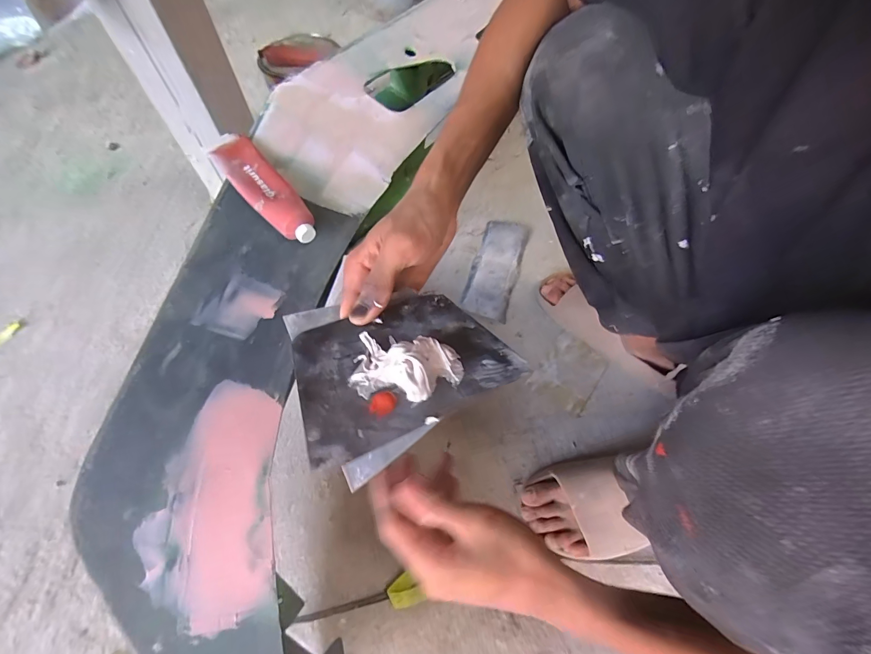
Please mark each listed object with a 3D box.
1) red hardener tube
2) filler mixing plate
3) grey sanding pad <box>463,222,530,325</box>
[{"bbox_3d":[-0.189,-0.151,0.415,0.046,0.031,0.170,-37,67,-18],"label":"red hardener tube"},{"bbox_3d":[-0.022,0.016,0.236,0.131,0.014,0.094,-20,52,-24],"label":"filler mixing plate"},{"bbox_3d":[0.120,-0.123,0.736,0.086,0.007,0.238,16,63,9],"label":"grey sanding pad"}]

